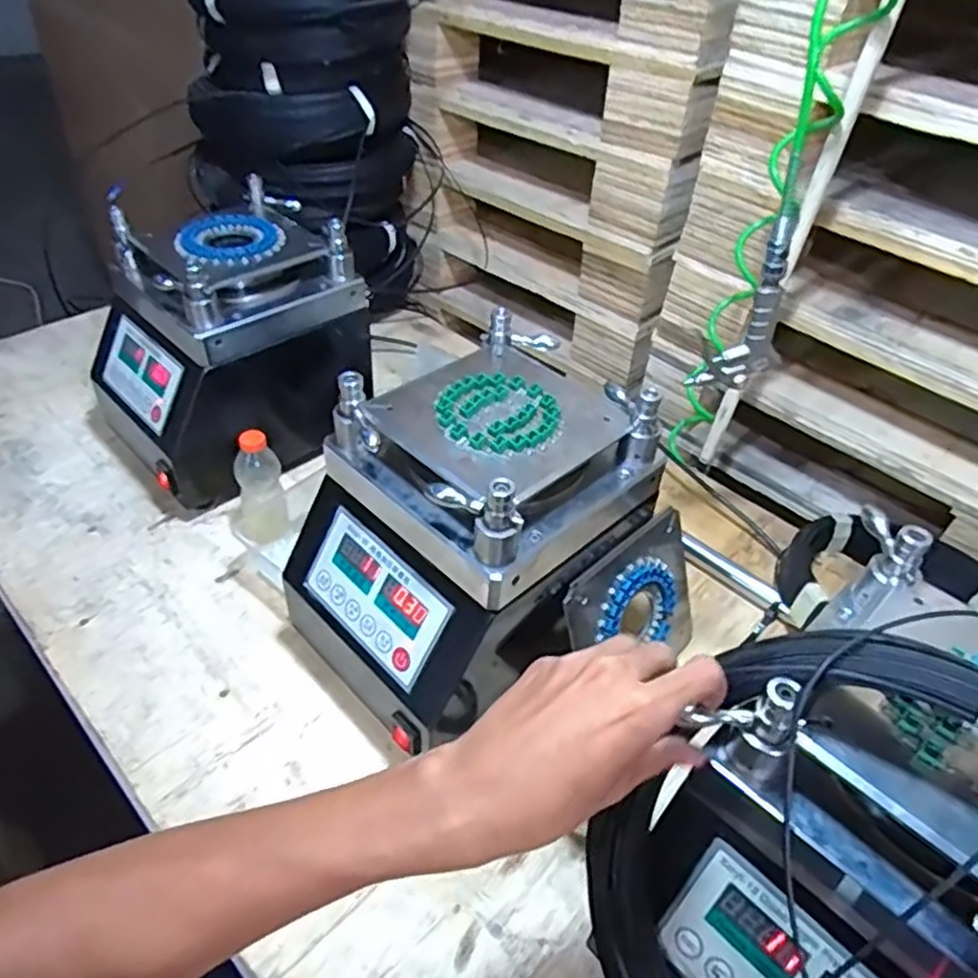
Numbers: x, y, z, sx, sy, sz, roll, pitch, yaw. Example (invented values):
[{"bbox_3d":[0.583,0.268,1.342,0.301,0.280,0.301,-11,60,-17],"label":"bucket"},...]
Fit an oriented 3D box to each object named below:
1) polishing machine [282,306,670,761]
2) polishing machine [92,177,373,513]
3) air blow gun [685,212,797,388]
[{"bbox_3d":[-0.019,0.048,0.670,0.274,0.279,0.218,-32,53,-32],"label":"polishing machine"},{"bbox_3d":[-0.319,-0.170,0.905,0.301,0.302,0.261,-28,51,-29],"label":"polishing machine"},{"bbox_3d":[0.258,-0.178,0.700,0.079,0.172,0.019,5,43,2],"label":"air blow gun"}]

